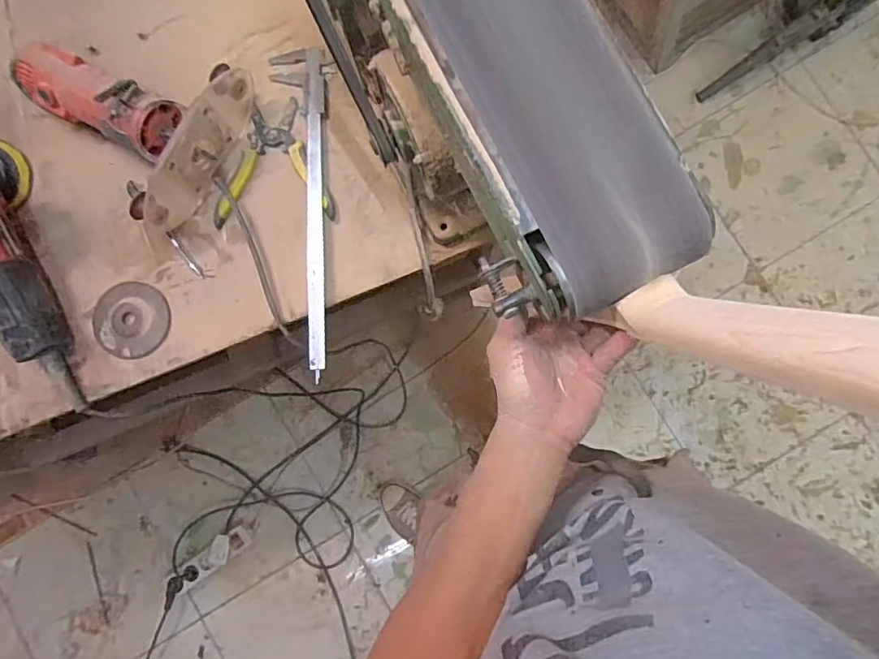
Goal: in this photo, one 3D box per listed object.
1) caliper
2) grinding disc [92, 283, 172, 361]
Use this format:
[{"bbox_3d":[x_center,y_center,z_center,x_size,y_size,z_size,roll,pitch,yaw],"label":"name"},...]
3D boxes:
[{"bbox_3d":[-0.162,-0.143,0.609,0.062,0.011,0.385,-2,82,1],"label":"caliper"},{"bbox_3d":[-0.357,-0.011,0.612,0.082,0.014,0.086,0,85,1],"label":"grinding disc"}]

